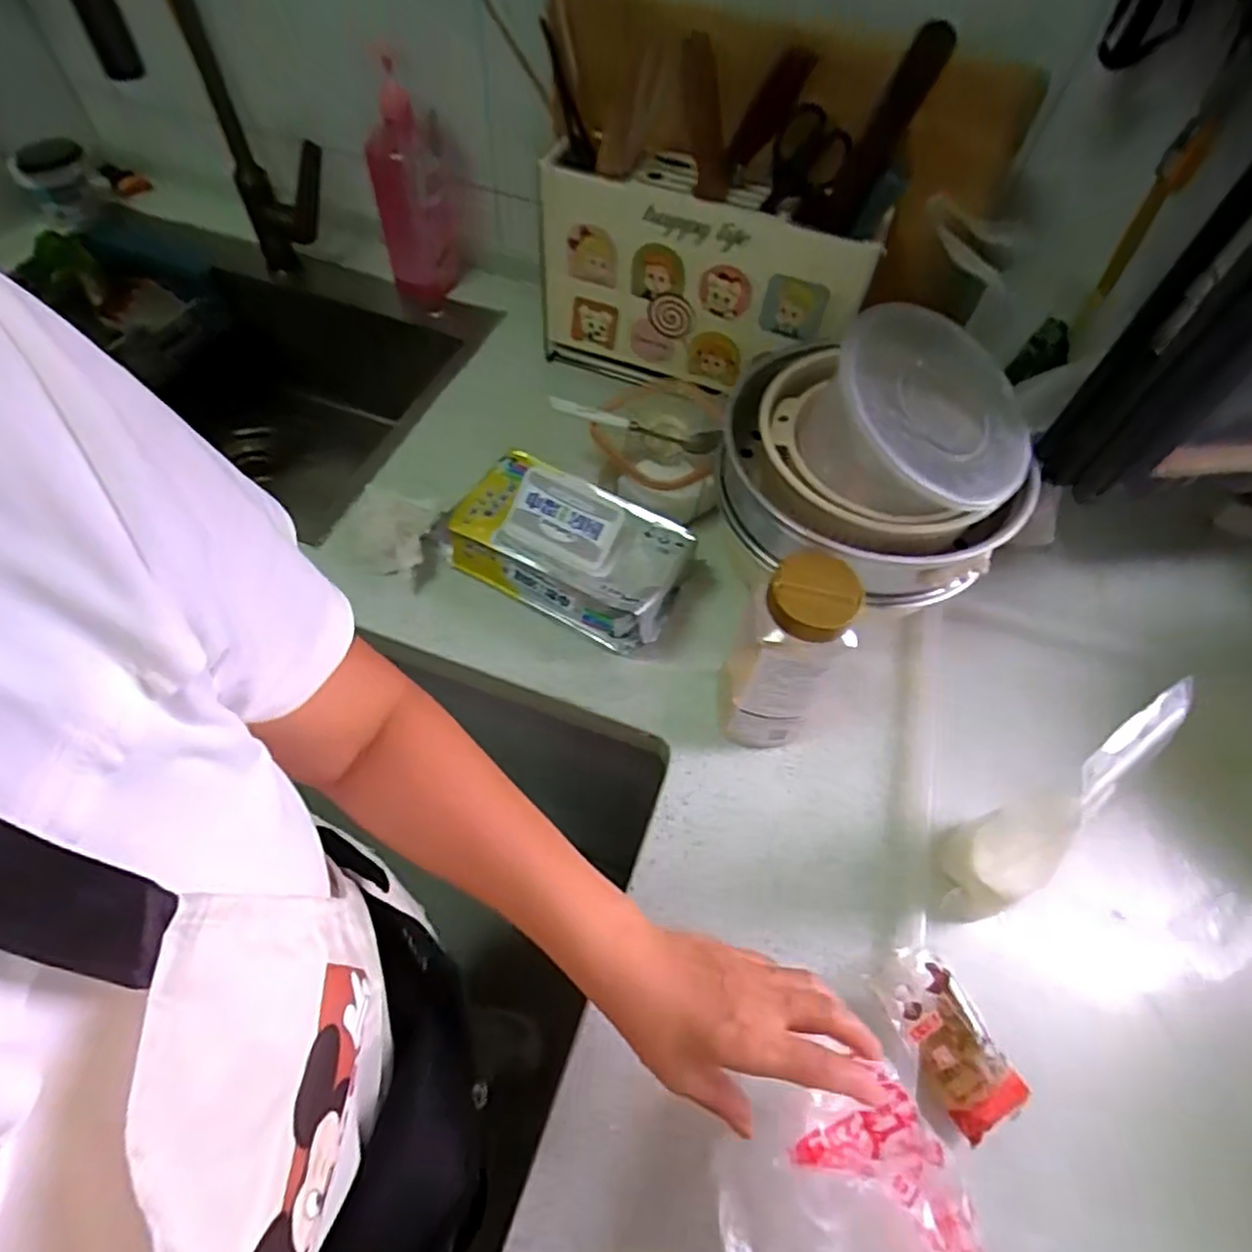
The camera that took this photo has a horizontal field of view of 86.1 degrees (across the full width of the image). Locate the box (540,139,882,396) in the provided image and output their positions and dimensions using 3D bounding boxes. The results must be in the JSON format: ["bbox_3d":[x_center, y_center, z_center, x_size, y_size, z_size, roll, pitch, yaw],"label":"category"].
[{"bbox_3d":[0.069,-0.362,0.745,0.346,0.230,0.085,19,58,8],"label":"box"}]

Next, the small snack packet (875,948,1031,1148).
[{"bbox_3d":[0.222,0.292,0.475,0.055,0.036,0.110,-24,63,-18],"label":"small snack packet"}]

